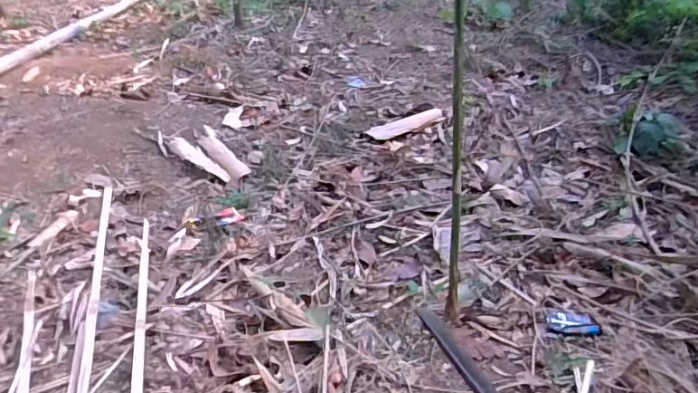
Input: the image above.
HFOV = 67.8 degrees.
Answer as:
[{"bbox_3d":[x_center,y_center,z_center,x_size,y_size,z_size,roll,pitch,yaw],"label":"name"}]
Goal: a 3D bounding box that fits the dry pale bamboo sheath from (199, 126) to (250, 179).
[{"bbox_3d":[-0.397,-0.141,1.583,0.068,0.017,0.344,-19,36,-28],"label":"dry pale bamboo sheath"}]

